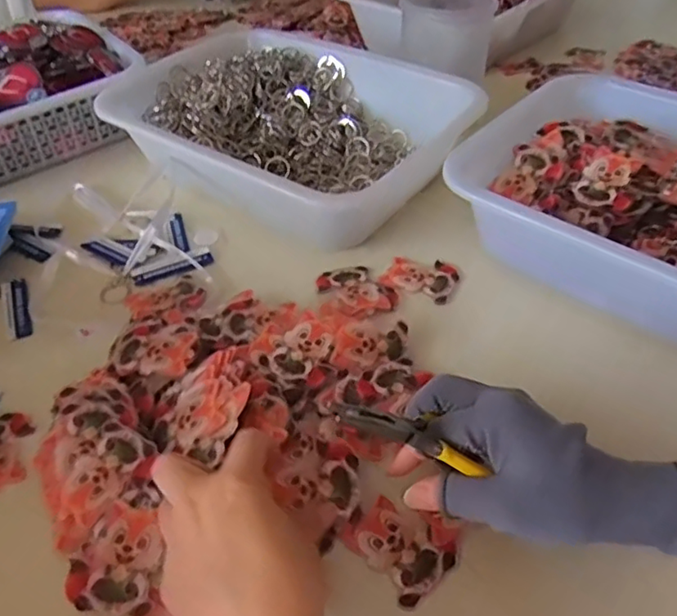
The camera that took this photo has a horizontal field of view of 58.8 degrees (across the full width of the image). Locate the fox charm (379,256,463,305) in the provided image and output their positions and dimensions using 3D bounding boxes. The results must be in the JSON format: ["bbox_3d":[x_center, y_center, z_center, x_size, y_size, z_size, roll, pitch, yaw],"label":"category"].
[{"bbox_3d":[0.070,-0.027,0.506,0.058,0.006,0.047,20,49,21],"label":"fox charm"}]

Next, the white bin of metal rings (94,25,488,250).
[{"bbox_3d":[-0.053,-0.179,0.603,0.333,0.077,0.244,26,51,26],"label":"white bin of metal rings"}]

